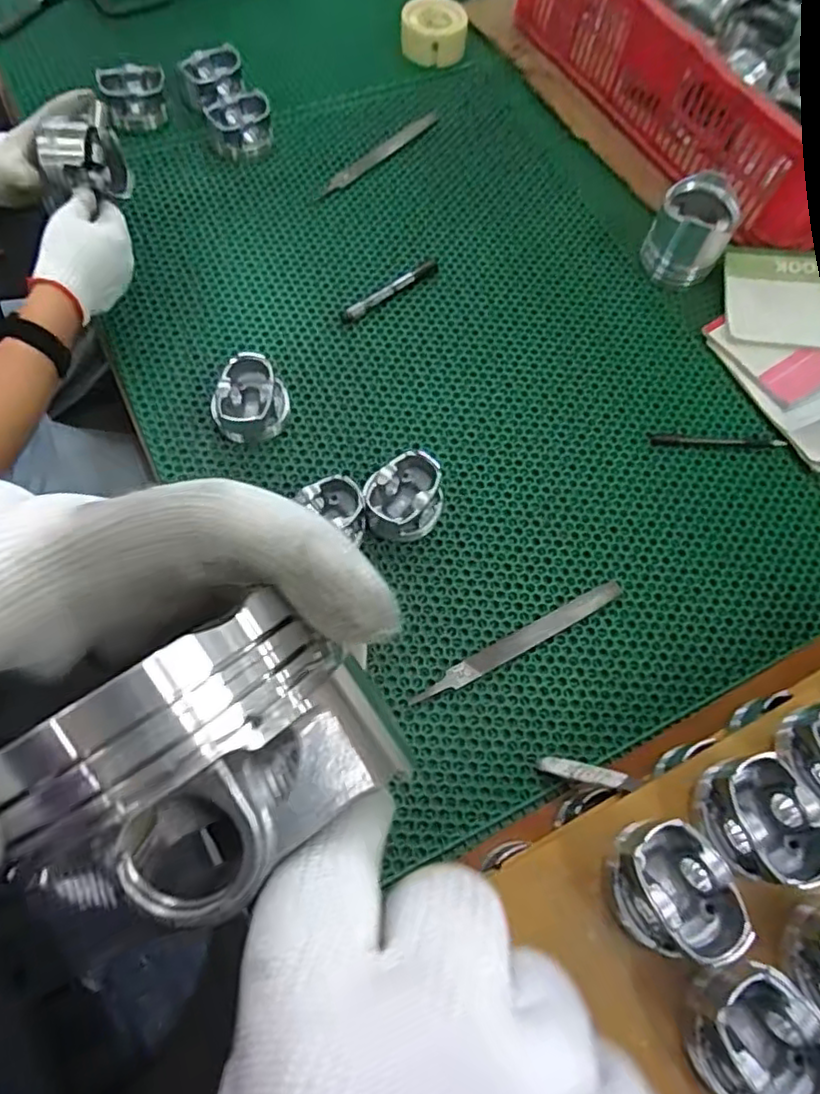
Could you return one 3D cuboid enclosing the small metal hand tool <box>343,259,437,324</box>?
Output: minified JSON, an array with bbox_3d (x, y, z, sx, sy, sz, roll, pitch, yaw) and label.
[{"bbox_3d":[-0.023,-0.309,0.769,0.137,0.010,0.017,-36,74,-15],"label":"small metal hand tool"}]

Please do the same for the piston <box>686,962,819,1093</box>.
[{"bbox_3d":[0.219,0.308,0.393,0.076,0.053,0.076,2,67,-4],"label":"piston"}]

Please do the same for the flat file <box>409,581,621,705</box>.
[{"bbox_3d":[0.108,0.091,0.614,0.234,0.005,0.021,-26,69,-13],"label":"flat file"}]

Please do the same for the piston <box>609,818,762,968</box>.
[{"bbox_3d":[0.173,0.228,0.421,0.068,0.058,0.082,-30,73,-15],"label":"piston"}]

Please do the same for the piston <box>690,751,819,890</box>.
[{"bbox_3d":[0.243,0.190,0.443,0.069,0.047,0.084,-19,70,-12],"label":"piston"}]

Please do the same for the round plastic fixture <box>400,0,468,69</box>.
[{"bbox_3d":[0.035,-0.767,0.948,0.096,0.051,0.096,-1,69,-2],"label":"round plastic fixture"}]

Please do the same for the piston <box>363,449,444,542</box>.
[{"bbox_3d":[-0.005,-0.049,0.645,0.076,0.052,0.086,43,73,13],"label":"piston"}]

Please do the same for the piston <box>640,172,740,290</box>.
[{"bbox_3d":[0.348,-0.389,0.793,0.089,0.099,0.089,1,69,-2],"label":"piston"}]

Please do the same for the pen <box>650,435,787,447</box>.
[{"bbox_3d":[0.352,-0.120,0.723,0.150,0.009,0.010,1,69,-1],"label":"pen"}]

